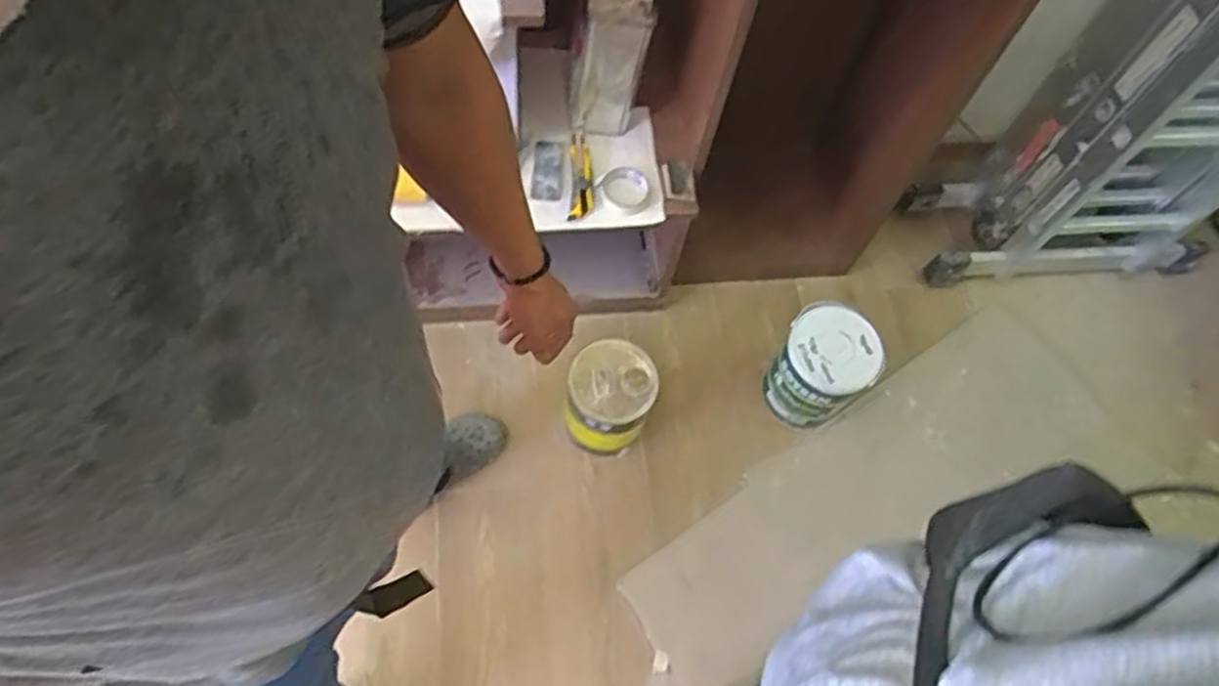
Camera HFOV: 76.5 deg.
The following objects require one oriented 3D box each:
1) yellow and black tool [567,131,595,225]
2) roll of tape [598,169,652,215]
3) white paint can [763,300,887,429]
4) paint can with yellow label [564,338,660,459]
[{"bbox_3d":[-0.047,-0.292,1.350,0.044,0.029,0.165,3,62,-5],"label":"yellow and black tool"},{"bbox_3d":[0.029,-0.261,1.332,0.090,0.021,0.081,32,63,10],"label":"roll of tape"},{"bbox_3d":[0.426,0.055,1.570,0.177,0.235,0.178,3,62,-6],"label":"white paint can"},{"bbox_3d":[-0.002,0.123,1.506,0.160,0.233,0.169,3,62,-6],"label":"paint can with yellow label"}]

